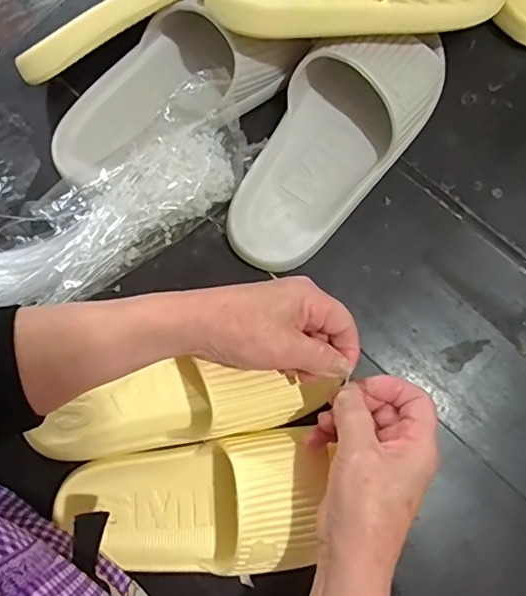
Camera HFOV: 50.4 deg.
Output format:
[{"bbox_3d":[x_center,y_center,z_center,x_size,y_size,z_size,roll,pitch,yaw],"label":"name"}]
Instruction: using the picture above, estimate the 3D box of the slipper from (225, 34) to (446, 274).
[{"bbox_3d":[0.056,-0.134,0.454,0.104,0.070,0.244,40,81,6],"label":"slipper"}]

